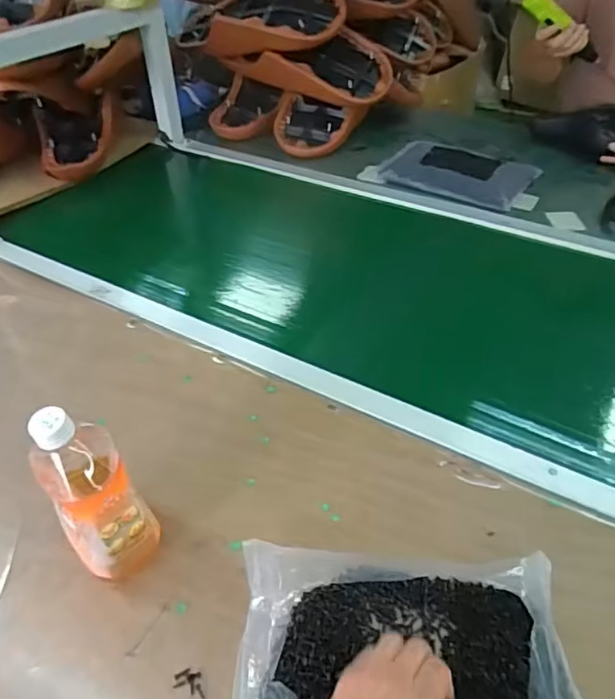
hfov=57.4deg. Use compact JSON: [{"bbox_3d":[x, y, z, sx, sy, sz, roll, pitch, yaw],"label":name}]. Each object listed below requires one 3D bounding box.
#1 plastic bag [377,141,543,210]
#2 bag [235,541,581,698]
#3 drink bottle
[{"bbox_3d":[0.325,-0.392,1.212,0.297,0.057,0.208,24,48,26],"label":"plastic bag"},{"bbox_3d":[0.085,0.268,0.463,0.292,0.051,0.209,2,43,3],"label":"bag"},{"bbox_3d":[-0.198,0.130,0.521,0.074,0.201,0.106,-34,53,-31],"label":"drink bottle"}]

